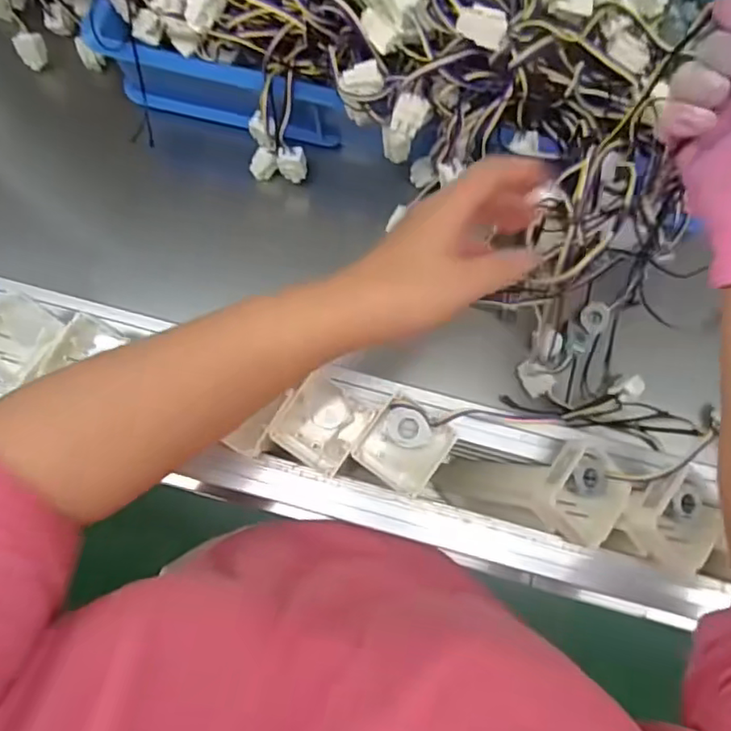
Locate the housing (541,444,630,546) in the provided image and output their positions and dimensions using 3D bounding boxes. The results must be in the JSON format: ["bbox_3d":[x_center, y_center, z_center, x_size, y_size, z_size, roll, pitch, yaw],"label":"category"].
[{"bbox_3d":[0.142,0.084,0.398,0.052,0.025,0.057,0,78,0],"label":"housing"}]

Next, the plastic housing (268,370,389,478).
[{"bbox_3d":[-0.026,0.039,0.400,0.052,0.023,0.054,34,80,6],"label":"plastic housing"}]

